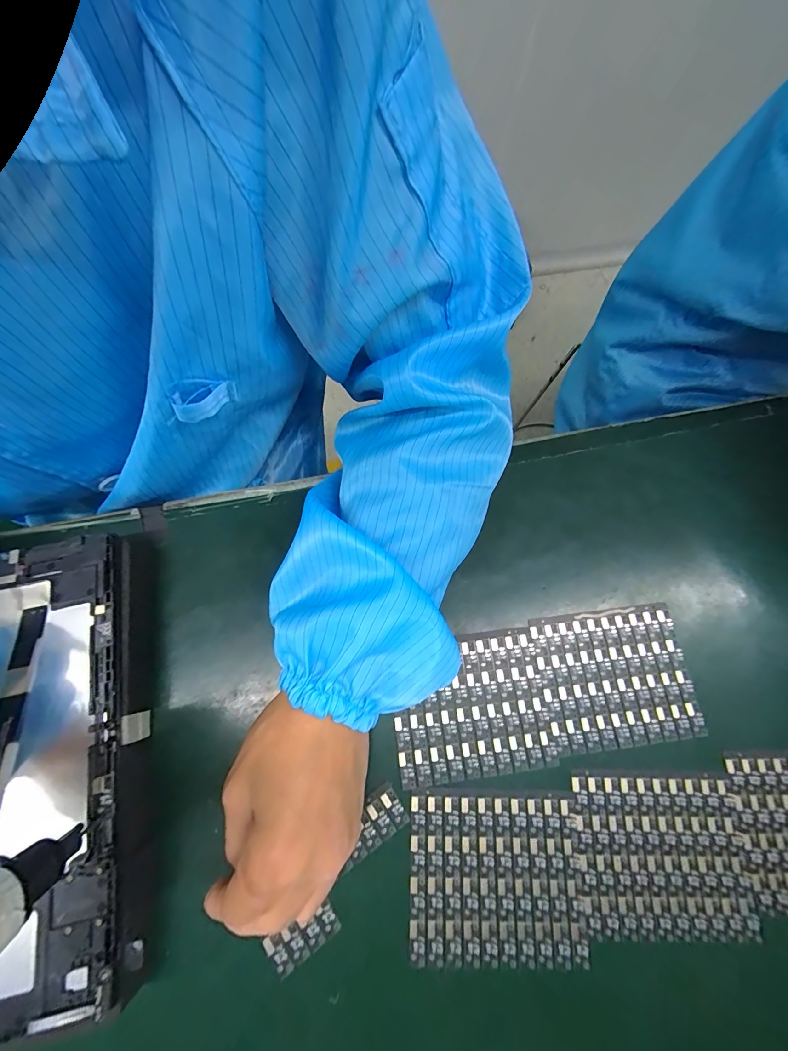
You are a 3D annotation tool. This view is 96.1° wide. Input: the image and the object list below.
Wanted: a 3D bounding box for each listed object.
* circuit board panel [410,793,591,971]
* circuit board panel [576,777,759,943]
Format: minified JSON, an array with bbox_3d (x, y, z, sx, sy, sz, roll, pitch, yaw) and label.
[{"bbox_3d":[0.062,0.207,0.207,0.102,0.004,0.081,2,75,-1],"label":"circuit board panel"},{"bbox_3d":[0.162,0.198,0.212,0.100,0.004,0.081,1,75,-1],"label":"circuit board panel"}]

